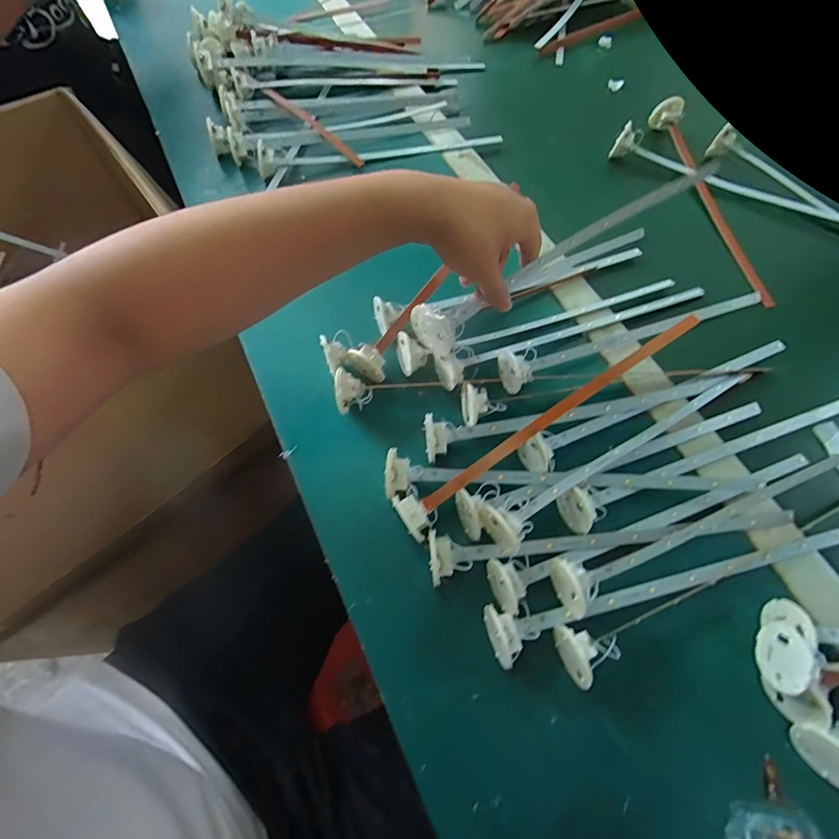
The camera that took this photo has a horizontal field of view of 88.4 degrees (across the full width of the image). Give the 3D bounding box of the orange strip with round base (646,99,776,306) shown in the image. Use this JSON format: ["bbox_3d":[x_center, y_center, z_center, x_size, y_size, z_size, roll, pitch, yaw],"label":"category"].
[{"bbox_3d":[0.340,-0.260,0.491,0.031,0.035,0.300,-10,65,-5],"label":"orange strip with round base"}]

